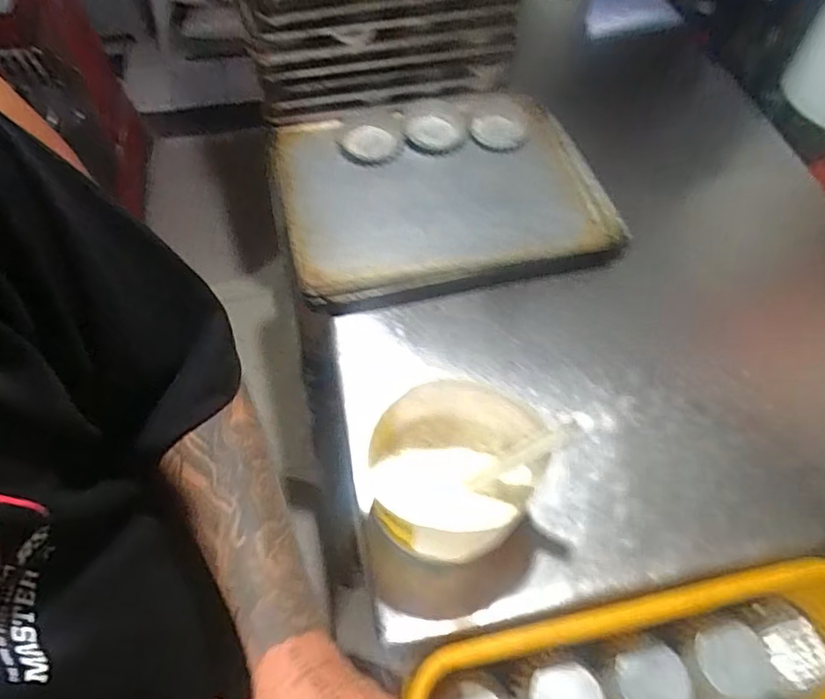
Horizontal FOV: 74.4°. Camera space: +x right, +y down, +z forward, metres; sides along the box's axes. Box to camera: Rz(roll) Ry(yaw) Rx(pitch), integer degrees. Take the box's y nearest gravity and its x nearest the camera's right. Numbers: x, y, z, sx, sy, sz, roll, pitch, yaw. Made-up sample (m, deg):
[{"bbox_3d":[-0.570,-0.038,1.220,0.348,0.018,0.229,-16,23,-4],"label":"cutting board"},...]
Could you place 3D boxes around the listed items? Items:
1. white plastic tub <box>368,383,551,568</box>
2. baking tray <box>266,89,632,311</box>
[{"bbox_3d":[0.037,0.120,0.562,0.163,0.117,0.163,33,63,16],"label":"white plastic tub"},{"bbox_3d":[0.045,-0.260,0.849,0.501,0.043,0.380,-11,63,-12],"label":"baking tray"}]

